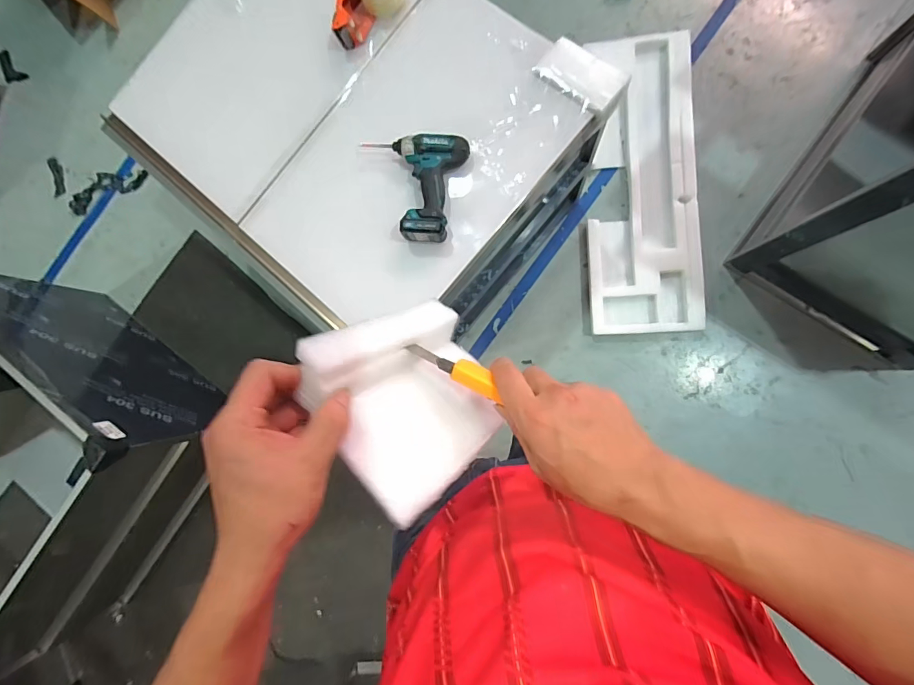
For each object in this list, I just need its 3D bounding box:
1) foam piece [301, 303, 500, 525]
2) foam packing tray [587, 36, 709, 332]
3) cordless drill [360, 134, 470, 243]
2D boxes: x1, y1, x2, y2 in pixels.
[{"bbox_3d":[-0.033,0.043,0.380,0.031,0.175,0.150,-33,87,41],"label":"foam piece"},{"bbox_3d":[0.579,-0.490,1.343,0.330,0.059,0.913,-2,86,8],"label":"foam packing tray"},{"bbox_3d":[-0.083,-0.302,0.833,0.191,0.062,0.203,3,87,8],"label":"cordless drill"}]

